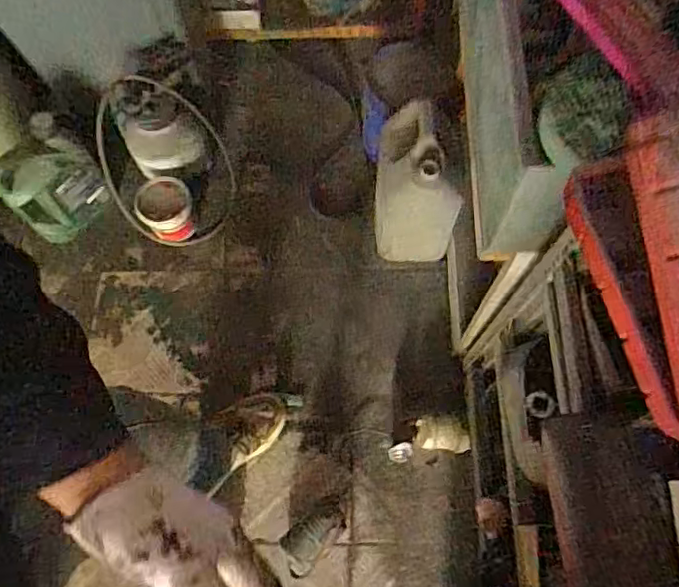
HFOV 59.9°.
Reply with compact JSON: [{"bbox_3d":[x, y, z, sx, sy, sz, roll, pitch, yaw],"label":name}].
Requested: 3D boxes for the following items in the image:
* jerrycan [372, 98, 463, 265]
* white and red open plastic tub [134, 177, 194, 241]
[{"bbox_3d":[0.159,-0.240,1.287,0.172,0.332,0.237,-1,67,1],"label":"jerrycan"},{"bbox_3d":[-0.421,-0.207,1.438,0.126,0.126,0.117,-1,67,1],"label":"white and red open plastic tub"}]

